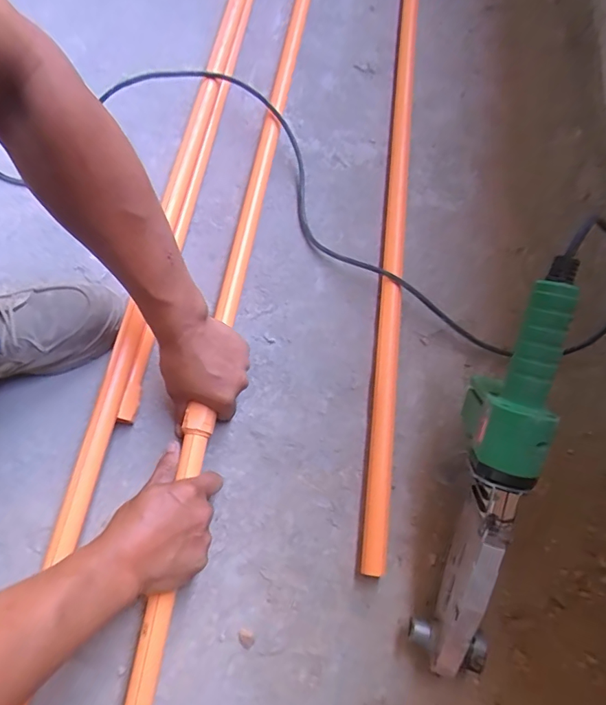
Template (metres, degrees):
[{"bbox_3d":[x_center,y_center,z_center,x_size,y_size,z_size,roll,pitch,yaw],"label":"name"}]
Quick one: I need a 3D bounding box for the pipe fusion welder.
[{"bbox_3d":[0.164,0.106,0.393,0.058,0.082,0.364,12,100,7],"label":"pipe fusion welder"}]

